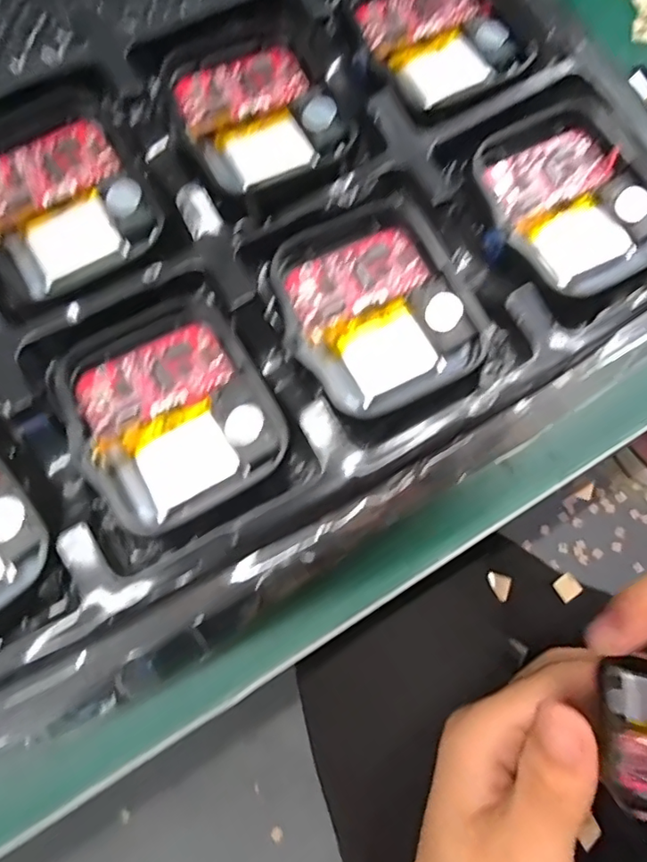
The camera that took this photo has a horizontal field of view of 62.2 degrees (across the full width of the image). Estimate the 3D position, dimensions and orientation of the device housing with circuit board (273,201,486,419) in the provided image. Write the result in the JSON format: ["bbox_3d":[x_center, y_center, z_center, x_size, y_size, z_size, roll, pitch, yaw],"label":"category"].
[{"bbox_3d":[0.011,-0.027,0.115,0.038,0.010,0.042,-27,76,-9],"label":"device housing with circuit board"}]

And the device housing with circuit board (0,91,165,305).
[{"bbox_3d":[-0.059,-0.053,0.120,0.036,0.007,0.043,-29,76,-9],"label":"device housing with circuit board"}]

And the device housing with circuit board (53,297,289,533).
[{"bbox_3d":[-0.031,-0.005,0.109,0.037,0.005,0.043,-28,76,-9],"label":"device housing with circuit board"}]

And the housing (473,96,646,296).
[{"bbox_3d":[0.055,-0.052,0.120,0.035,0.009,0.043,-25,75,-8],"label":"housing"}]

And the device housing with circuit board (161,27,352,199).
[{"bbox_3d":[-0.016,-0.076,0.127,0.036,0.006,0.040,-22,75,-7],"label":"device housing with circuit board"}]

